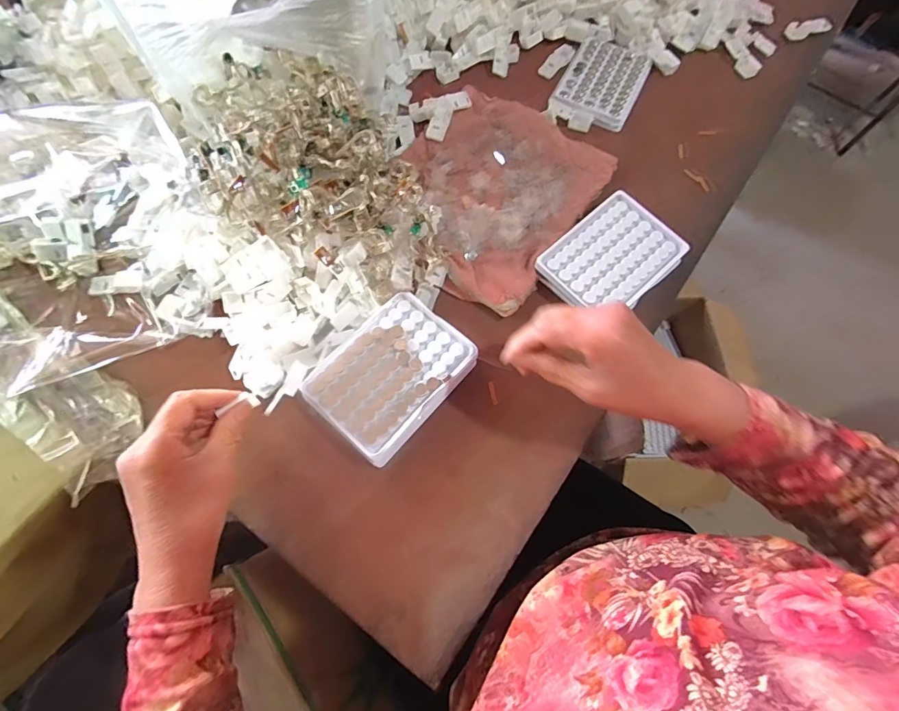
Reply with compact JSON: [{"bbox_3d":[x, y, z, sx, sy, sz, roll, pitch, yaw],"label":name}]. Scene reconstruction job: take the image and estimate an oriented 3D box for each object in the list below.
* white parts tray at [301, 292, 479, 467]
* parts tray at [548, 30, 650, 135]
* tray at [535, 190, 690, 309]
[{"bbox_3d":[-0.051,0.018,0.388,0.099,0.039,0.128,39,72,13],"label":"white parts tray"},{"bbox_3d":[0.191,-0.343,0.536,0.091,0.012,0.137,25,69,8],"label":"parts tray"},{"bbox_3d":[0.161,-0.100,0.433,0.129,0.013,0.098,-40,75,-16],"label":"tray"}]

